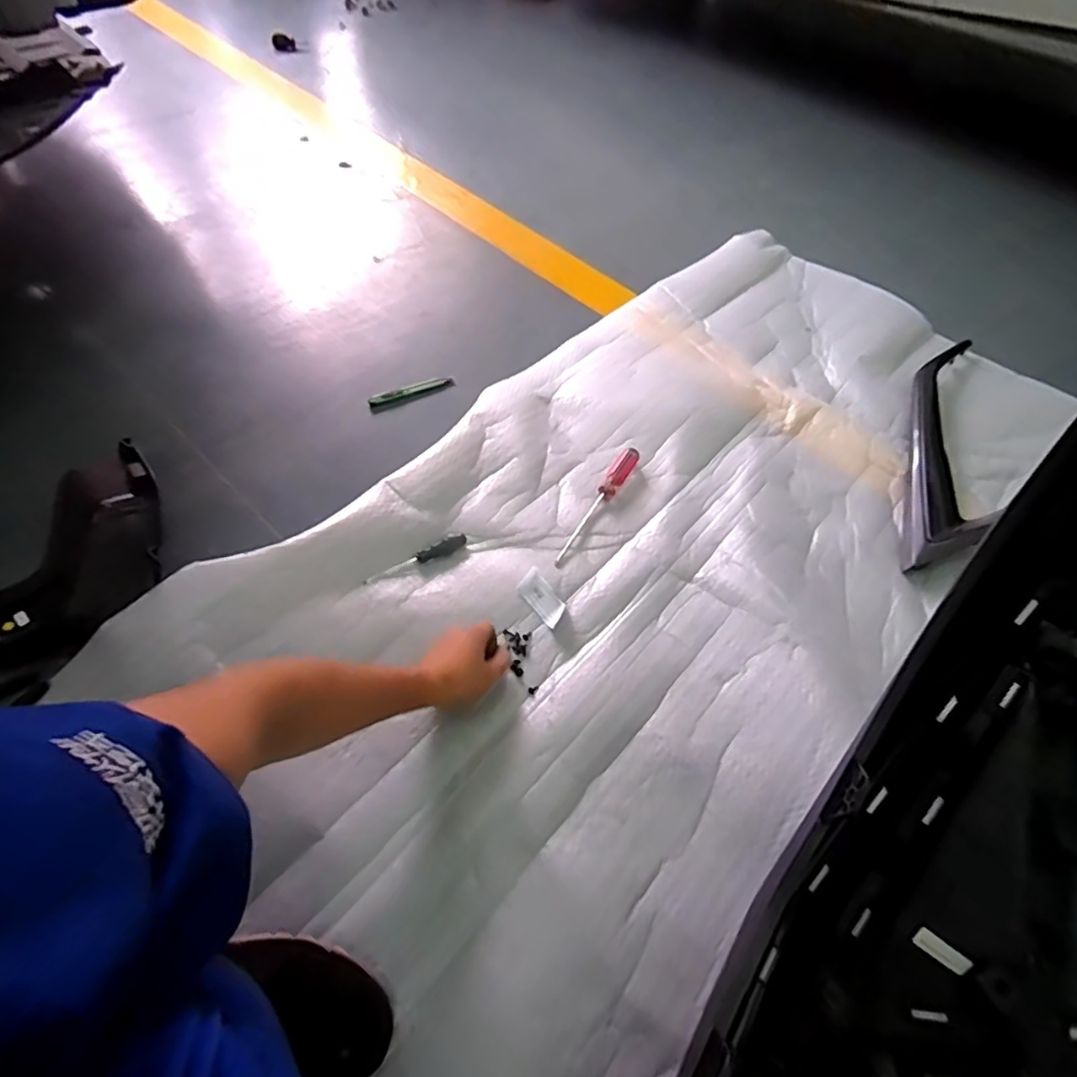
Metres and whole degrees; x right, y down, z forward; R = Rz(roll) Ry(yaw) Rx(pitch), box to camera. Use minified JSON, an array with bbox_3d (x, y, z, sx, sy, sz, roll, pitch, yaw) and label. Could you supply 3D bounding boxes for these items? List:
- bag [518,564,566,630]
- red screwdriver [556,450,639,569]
[{"bbox_3d":[0.006,0.074,0.751,0.037,0.012,0.072,-32,70,-27],"label":"bag"},{"bbox_3d":[0.083,-0.051,0.837,0.027,0.022,0.226,27,57,16],"label":"red screwdriver"}]

